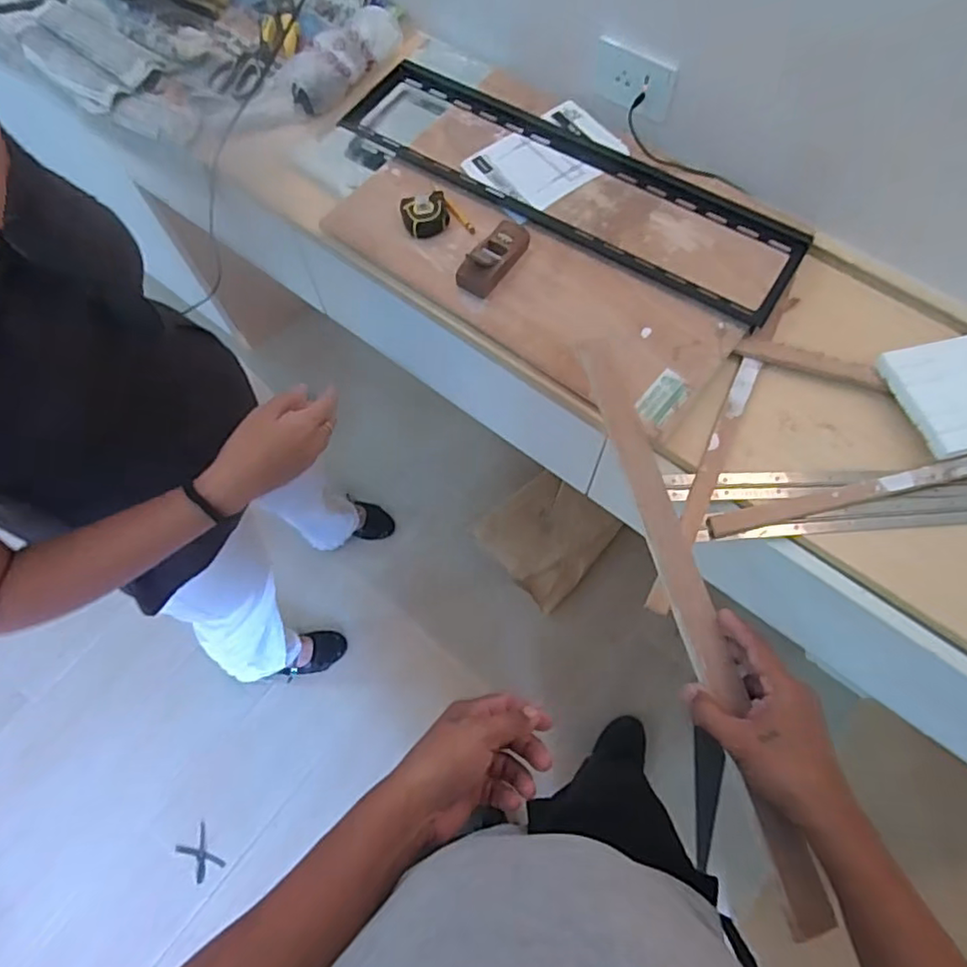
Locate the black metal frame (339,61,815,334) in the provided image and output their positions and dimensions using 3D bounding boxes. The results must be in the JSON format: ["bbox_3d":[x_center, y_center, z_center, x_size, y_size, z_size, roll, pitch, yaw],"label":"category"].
[{"bbox_3d":[0.107,-0.418,0.847,0.660,0.018,0.181,30,72,13],"label":"black metal frame"}]

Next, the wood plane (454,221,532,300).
[{"bbox_3d":[0.015,-0.292,0.787,0.048,0.035,0.112,31,72,13],"label":"wood plane"}]

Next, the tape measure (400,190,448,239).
[{"bbox_3d":[-0.077,-0.356,0.811,0.059,0.027,0.055,-1,68,1],"label":"tape measure"}]

